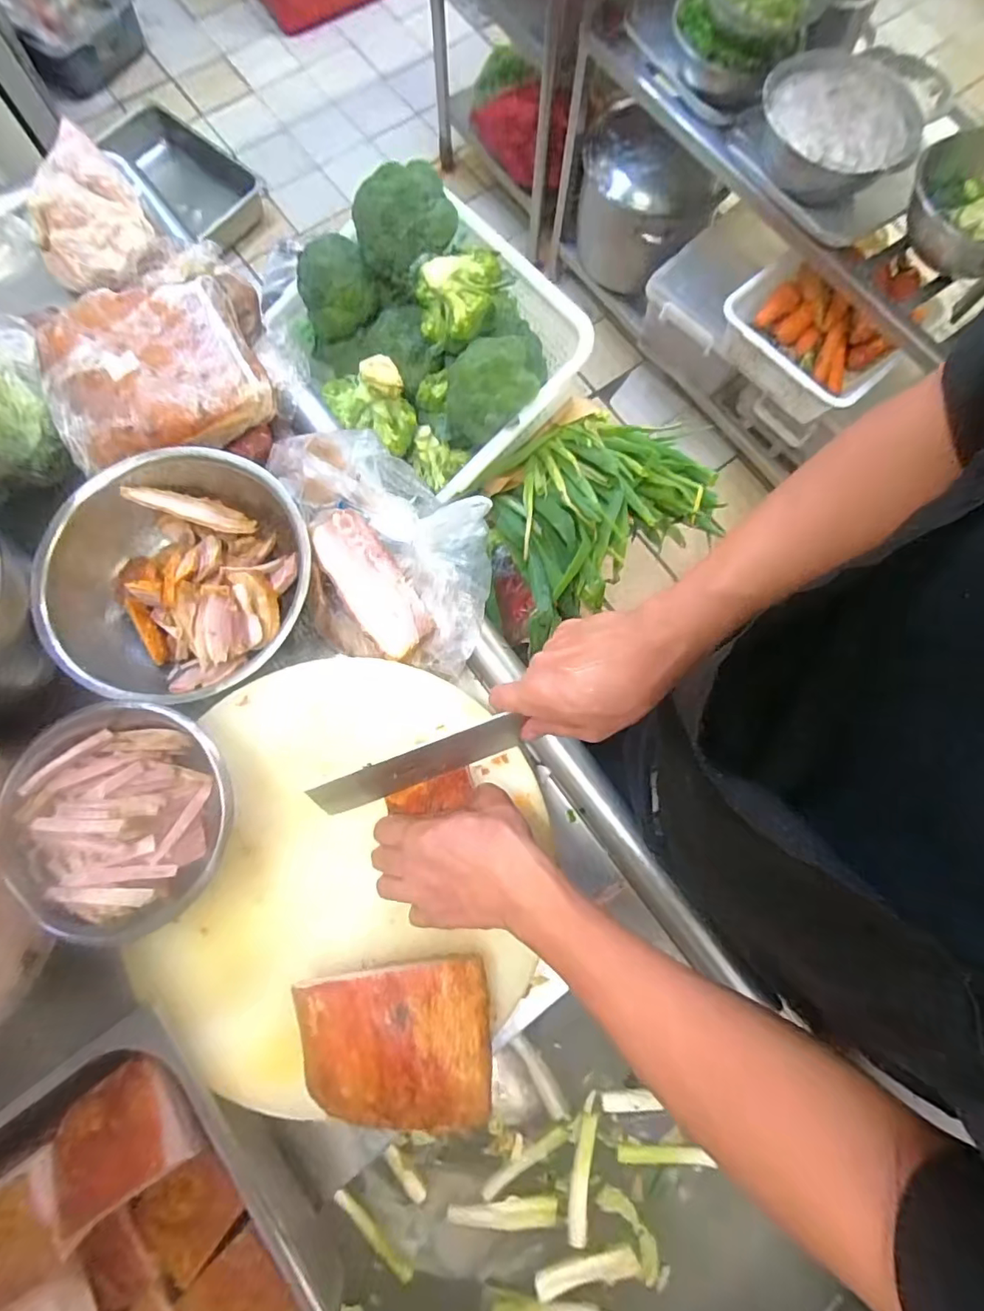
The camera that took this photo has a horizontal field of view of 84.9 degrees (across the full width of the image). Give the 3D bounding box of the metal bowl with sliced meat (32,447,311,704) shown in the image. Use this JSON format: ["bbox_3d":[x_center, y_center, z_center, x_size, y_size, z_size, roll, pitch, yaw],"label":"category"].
[{"bbox_3d":[-0.304,-0.076,0.540,0.229,0.077,0.243,0,76,-2],"label":"metal bowl with sliced meat"}]

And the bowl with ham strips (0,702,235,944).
[{"bbox_3d":[-0.287,0.131,0.435,0.163,0.083,0.162,0,76,-2],"label":"bowl with ham strips"}]

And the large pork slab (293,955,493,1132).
[{"bbox_3d":[-0.071,0.290,0.410,0.136,0.066,0.102,-1,76,-2],"label":"large pork slab"}]

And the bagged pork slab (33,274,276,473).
[{"bbox_3d":[-0.345,-0.286,0.546,0.200,0.057,0.159,-24,78,-7],"label":"bagged pork slab"}]

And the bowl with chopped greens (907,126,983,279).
[{"bbox_3d":[0.855,-0.793,0.945,0.235,0.104,0.209,15,76,2],"label":"bowl with chopped greens"}]

